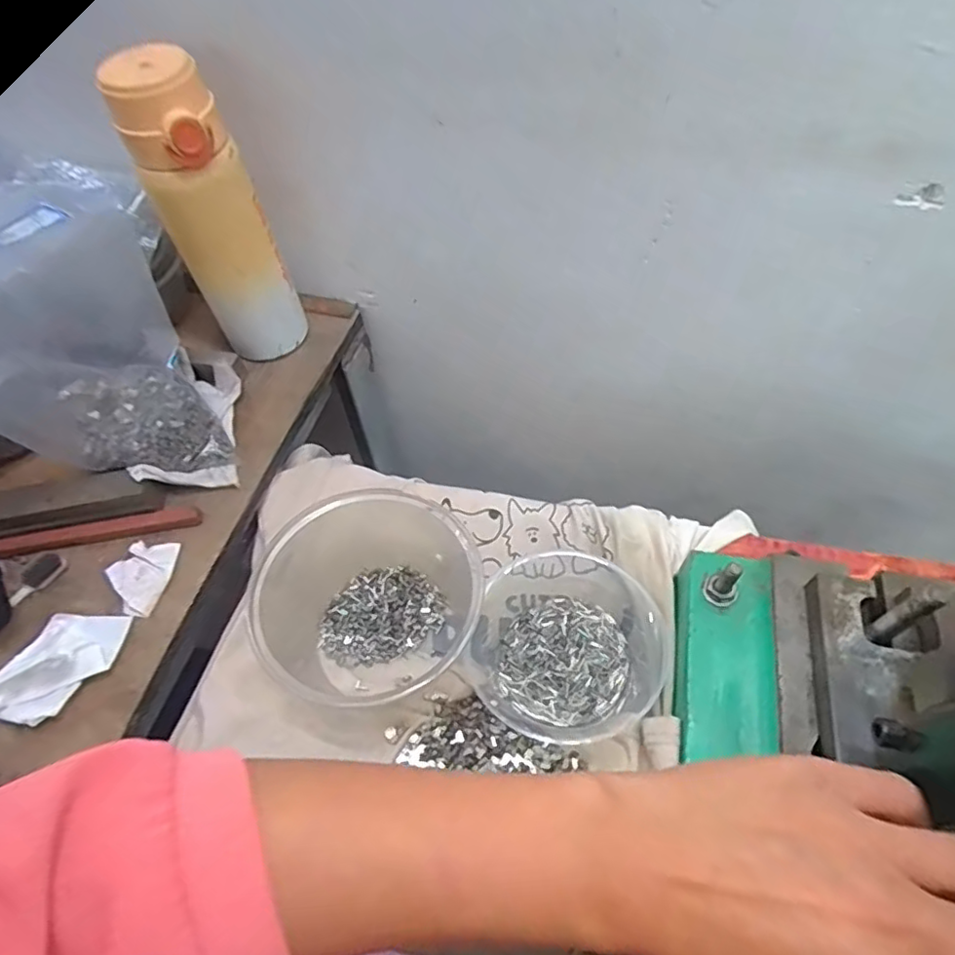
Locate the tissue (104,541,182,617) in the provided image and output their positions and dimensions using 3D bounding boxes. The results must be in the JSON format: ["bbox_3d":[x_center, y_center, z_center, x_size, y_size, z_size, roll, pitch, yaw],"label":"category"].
[{"bbox_3d":[-0.234,0.068,0.416,0.038,0.012,0.052,7,58,8],"label":"tissue"}]

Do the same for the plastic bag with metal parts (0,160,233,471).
[{"bbox_3d":[-0.279,-0.094,0.422,0.131,0.153,0.151,-15,58,-6],"label":"plastic bag with metal parts"}]

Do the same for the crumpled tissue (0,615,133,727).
[{"bbox_3d":[-0.260,0.117,0.375,0.050,0.027,0.077,14,60,12],"label":"crumpled tissue"}]

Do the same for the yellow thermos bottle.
[{"bbox_3d":[-0.184,-0.173,0.437,0.069,0.218,0.058,-24,59,-12],"label":"yellow thermos bottle"}]

